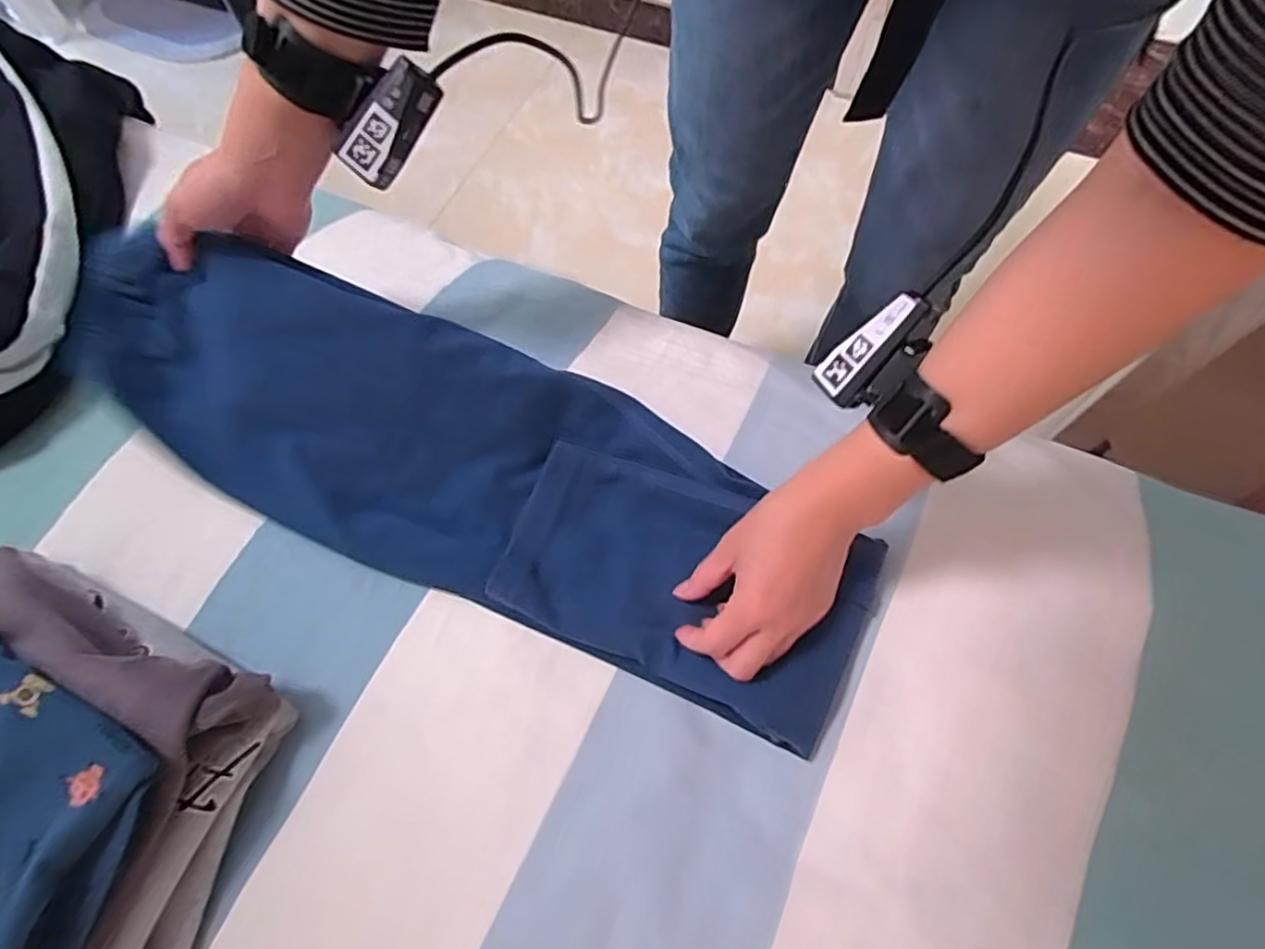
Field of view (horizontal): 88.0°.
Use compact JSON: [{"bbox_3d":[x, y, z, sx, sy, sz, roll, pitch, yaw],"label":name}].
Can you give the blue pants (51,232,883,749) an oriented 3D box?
[{"bbox_3d":[-0.130,-0.012,0.472,0.610,0.111,0.162,25,67,5],"label":"blue pants"}]

